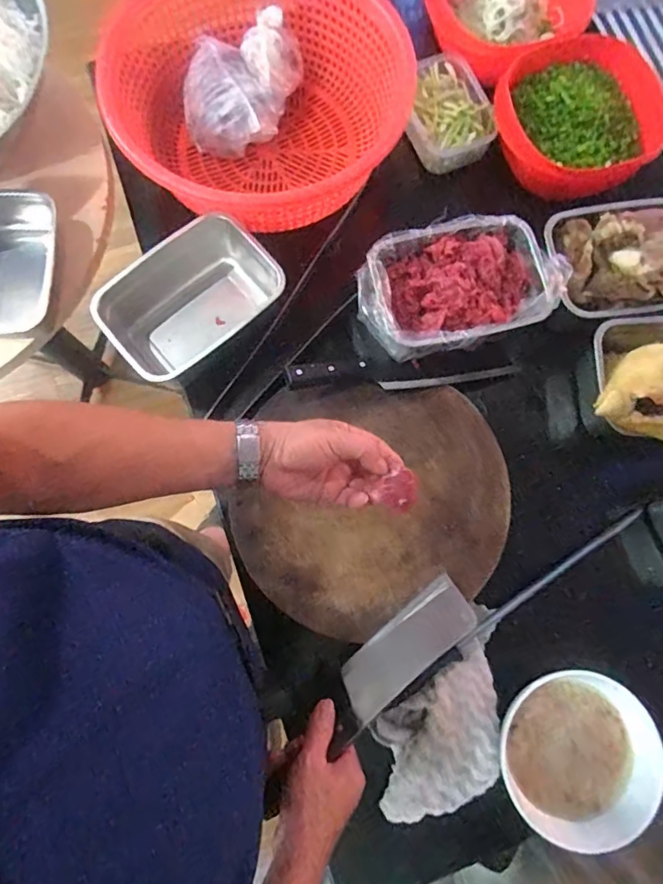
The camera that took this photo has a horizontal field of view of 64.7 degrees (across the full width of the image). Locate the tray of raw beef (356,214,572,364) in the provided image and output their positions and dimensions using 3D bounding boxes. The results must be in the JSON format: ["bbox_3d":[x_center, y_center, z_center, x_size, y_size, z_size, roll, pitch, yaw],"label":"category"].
[{"bbox_3d":[0.157,-0.199,0.661,0.238,0.057,0.161,-17,79,-5],"label":"tray of raw beef"}]

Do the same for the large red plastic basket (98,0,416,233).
[{"bbox_3d":[-0.092,-0.446,0.724,0.370,0.164,0.367,0,78,-1],"label":"large red plastic basket"}]

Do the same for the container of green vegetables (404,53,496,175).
[{"bbox_3d":[0.163,-0.476,0.758,0.113,0.054,0.152,-17,79,-5],"label":"container of green vegetables"}]

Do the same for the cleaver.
[{"bbox_3d":[0.040,0.260,0.558,0.283,0.075,0.024,-40,125,-14],"label":"cleaver"}]

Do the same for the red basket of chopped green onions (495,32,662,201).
[{"bbox_3d":[0.348,-0.458,0.737,0.227,0.069,0.209,0,78,-1],"label":"red basket of chopped green onions"}]

